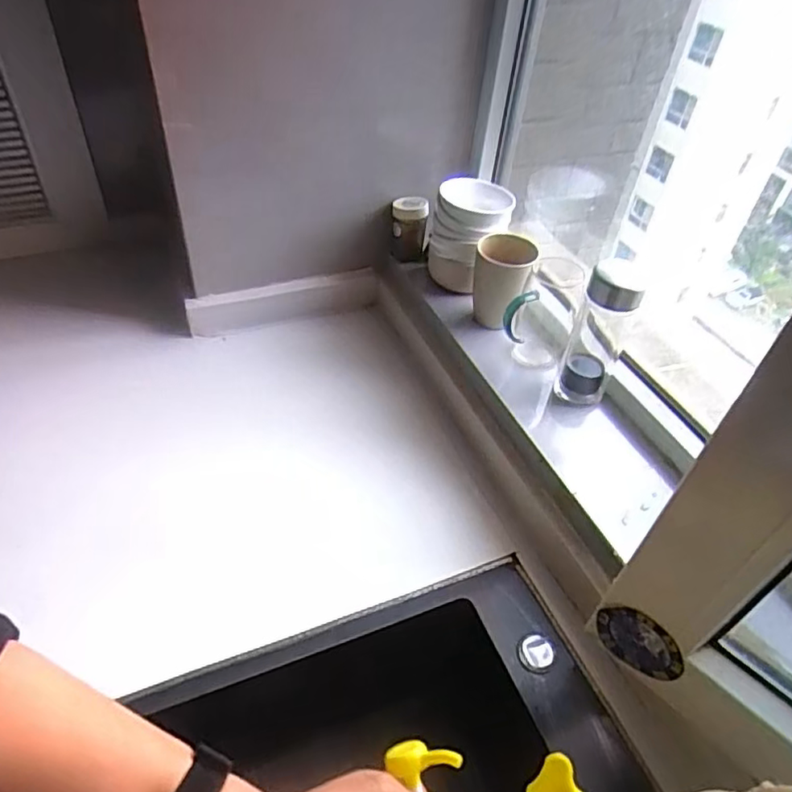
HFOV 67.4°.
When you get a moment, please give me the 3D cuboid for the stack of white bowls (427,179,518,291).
[{"bbox_3d":[0.108,-0.224,0.825,0.109,0.119,0.101,-31,55,-31],"label":"stack of white bowls"}]

